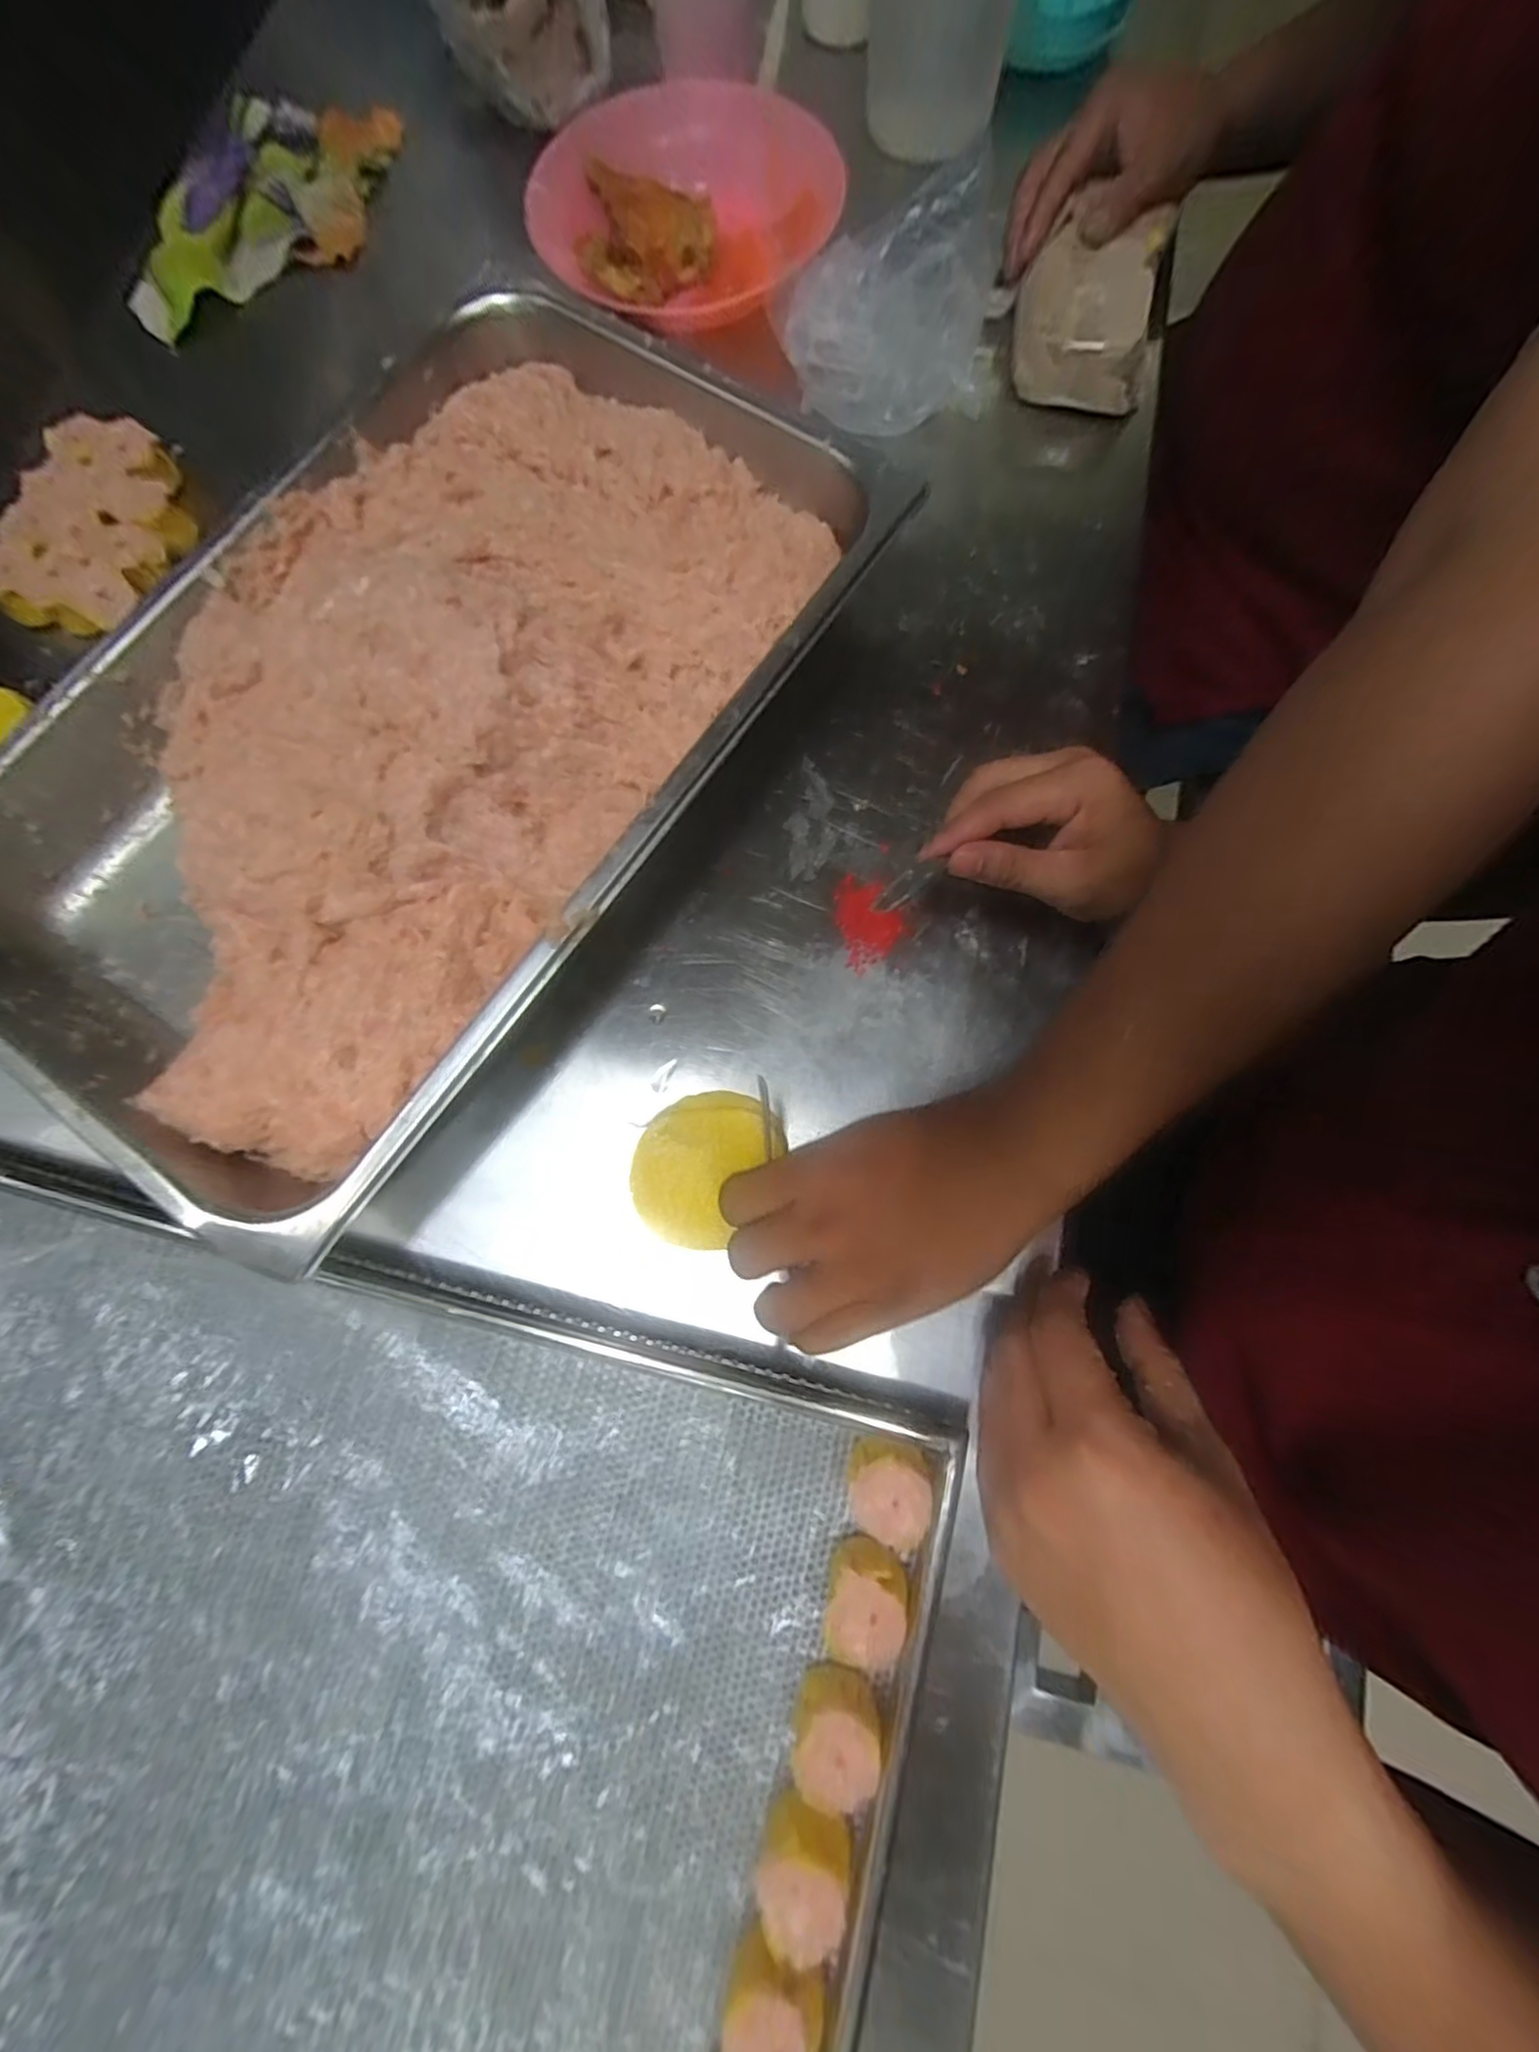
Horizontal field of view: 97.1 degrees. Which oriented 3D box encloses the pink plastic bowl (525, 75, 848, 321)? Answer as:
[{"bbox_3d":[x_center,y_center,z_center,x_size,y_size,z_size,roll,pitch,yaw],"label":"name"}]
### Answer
[{"bbox_3d":[-0.056,-0.561,0.476,0.189,0.055,0.189,0,77,1],"label":"pink plastic bowl"}]

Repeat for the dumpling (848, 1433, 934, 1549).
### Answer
[{"bbox_3d":[0.052,0.205,0.307,0.034,0.037,0.037,0,77,1],"label":"dumpling"}]

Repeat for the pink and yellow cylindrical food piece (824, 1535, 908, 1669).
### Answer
[{"bbox_3d":[0.042,0.250,0.302,0.033,0.033,0.042,7,78,3],"label":"pink and yellow cylindrical food piece"}]

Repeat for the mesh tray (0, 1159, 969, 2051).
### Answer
[{"bbox_3d":[-0.267,0.313,0.301,0.635,0.035,0.423,14,78,4],"label":"mesh tray"}]

